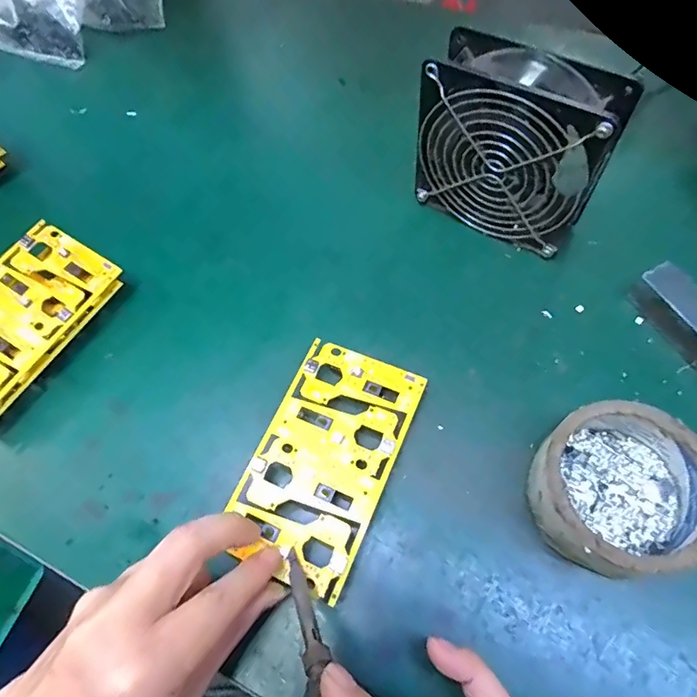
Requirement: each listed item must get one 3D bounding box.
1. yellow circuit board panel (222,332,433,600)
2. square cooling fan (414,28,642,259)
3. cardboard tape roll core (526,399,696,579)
[{"bbox_3d":[-0.013,0.064,0.292,0.078,0.005,0.136,22,67,13],"label":"yellow circuit board panel"},{"bbox_3d":[0.108,-0.132,0.330,0.118,0.117,0.045,29,69,18],"label":"square cooling fan"},{"bbox_3d":[0.146,0.076,0.265,0.086,0.042,0.083,-41,67,-15],"label":"cardboard tape roll core"}]

